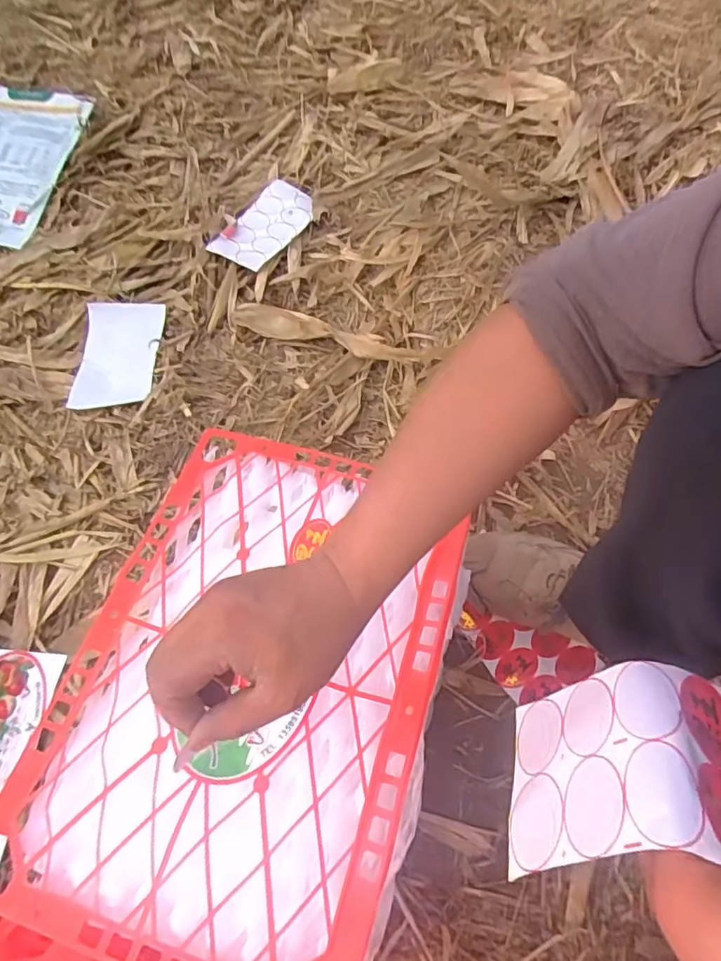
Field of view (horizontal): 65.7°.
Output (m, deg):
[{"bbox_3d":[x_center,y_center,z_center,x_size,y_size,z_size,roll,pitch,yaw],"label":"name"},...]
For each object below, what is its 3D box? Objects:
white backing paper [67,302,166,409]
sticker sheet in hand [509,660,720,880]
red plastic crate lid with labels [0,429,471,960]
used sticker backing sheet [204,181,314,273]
[{"bbox_3d":[-0.366,-0.192,0.849,0.117,0.017,0.186,0,67,1],"label":"white backing paper"},{"bbox_3d":[0.173,0.186,0.340,0.077,0.159,0.121,49,32,-12],"label":"sticker sheet in hand"},{"bbox_3d":[-0.091,0.150,0.463,0.286,0.017,0.409,14,61,11],"label":"red plastic crate lid with labels"},{"bbox_3d":[-0.158,-0.434,0.947,0.116,0.015,0.182,33,71,14],"label":"used sticker backing sheet"}]

